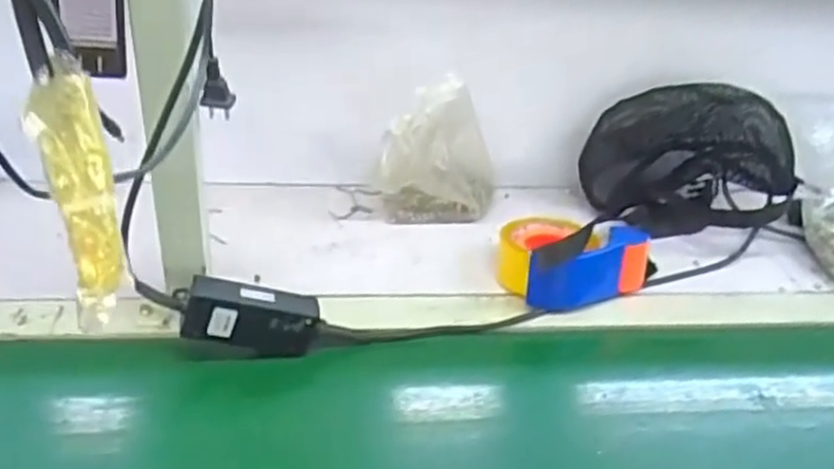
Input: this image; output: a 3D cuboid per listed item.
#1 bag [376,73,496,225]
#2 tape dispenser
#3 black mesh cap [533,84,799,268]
[{"bbox_3d":[0.030,-0.090,0.841,0.136,0.160,0.078,8,34,1],"label":"bag"},{"bbox_3d":[0.166,0.016,0.774,0.157,0.067,0.108,-9,37,-23],"label":"tape dispenser"},{"bbox_3d":[0.329,-0.100,0.898,0.222,0.160,0.143,2,34,-8],"label":"black mesh cap"}]

